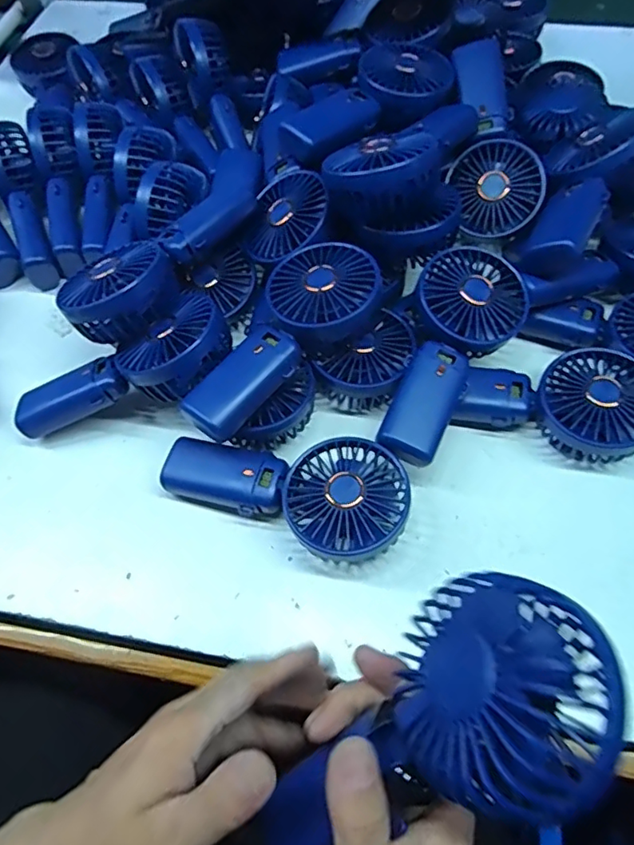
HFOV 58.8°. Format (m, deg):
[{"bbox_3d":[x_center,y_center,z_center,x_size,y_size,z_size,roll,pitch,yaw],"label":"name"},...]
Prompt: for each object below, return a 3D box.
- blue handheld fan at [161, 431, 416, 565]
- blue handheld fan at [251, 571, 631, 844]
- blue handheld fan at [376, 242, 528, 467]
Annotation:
[{"bbox_3d":[-0.024,0.048,0.403,0.182,0.045,0.084,10,61,10],"label":"blue handheld fan"},{"bbox_3d":[0.036,0.134,0.230,0.186,0.033,0.078,-48,58,25],"label":"blue handheld fan"},{"bbox_3d":[0.097,-0.055,0.424,0.082,0.043,0.178,25,65,16],"label":"blue handheld fan"}]

